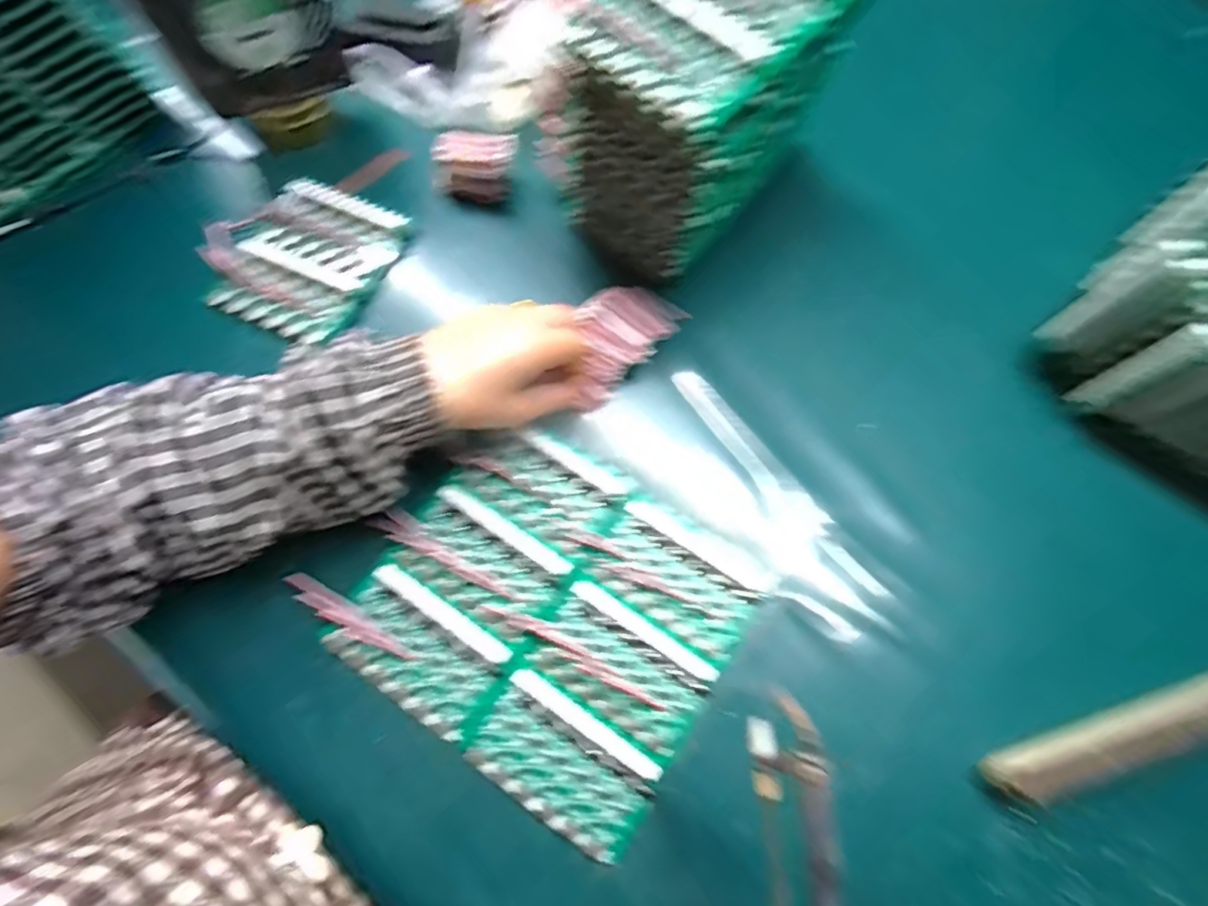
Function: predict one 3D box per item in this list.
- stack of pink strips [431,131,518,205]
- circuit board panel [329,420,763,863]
[{"bbox_3d":[-0.100,-0.224,0.461,0.066,0.048,0.026,-6,76,0],"label":"stack of pink strips"},{"bbox_3d":[-0.031,0.097,0.361,0.206,0.013,0.184,34,79,10],"label":"circuit board panel"}]

